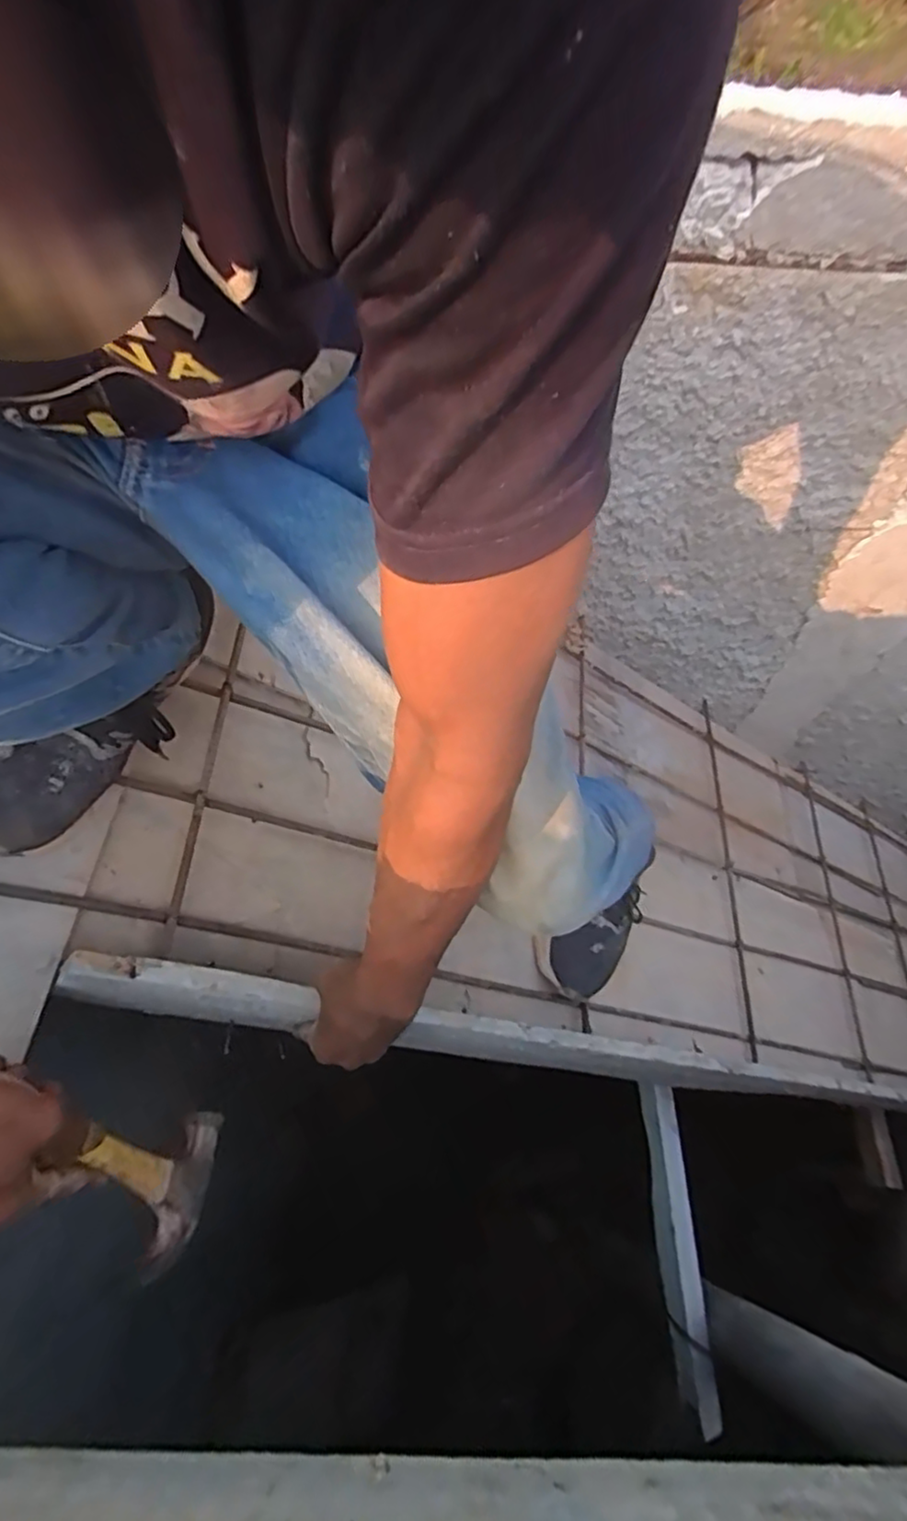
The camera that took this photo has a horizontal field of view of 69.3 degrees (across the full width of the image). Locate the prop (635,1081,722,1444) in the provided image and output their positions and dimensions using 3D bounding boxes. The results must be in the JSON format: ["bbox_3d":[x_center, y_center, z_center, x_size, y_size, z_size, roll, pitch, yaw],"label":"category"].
[{"bbox_3d":[0.322,0.695,0.952,0.058,0.049,0.403,0,60,-2],"label":"prop"}]

